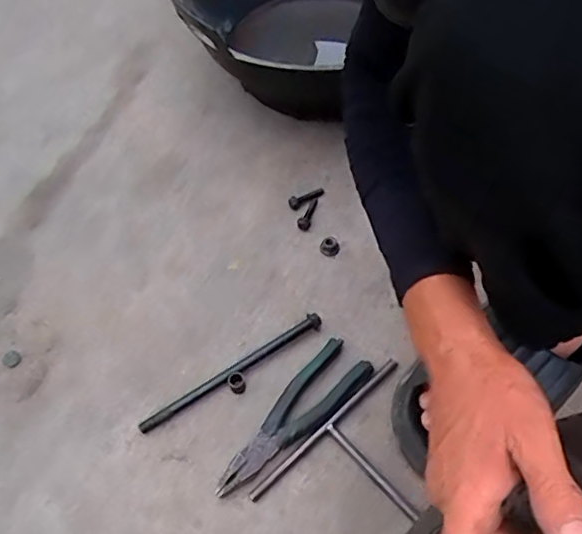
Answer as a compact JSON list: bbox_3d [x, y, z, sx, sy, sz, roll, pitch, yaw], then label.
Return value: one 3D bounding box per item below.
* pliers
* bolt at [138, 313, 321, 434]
[{"bbox_3d":[0.000,0.149,0.565,0.054,0.015,0.186,39,68,23],"label":"pliers"},{"bbox_3d":[-0.059,0.108,0.596,0.212,0.012,0.014,-30,62,-14],"label":"bolt"}]

